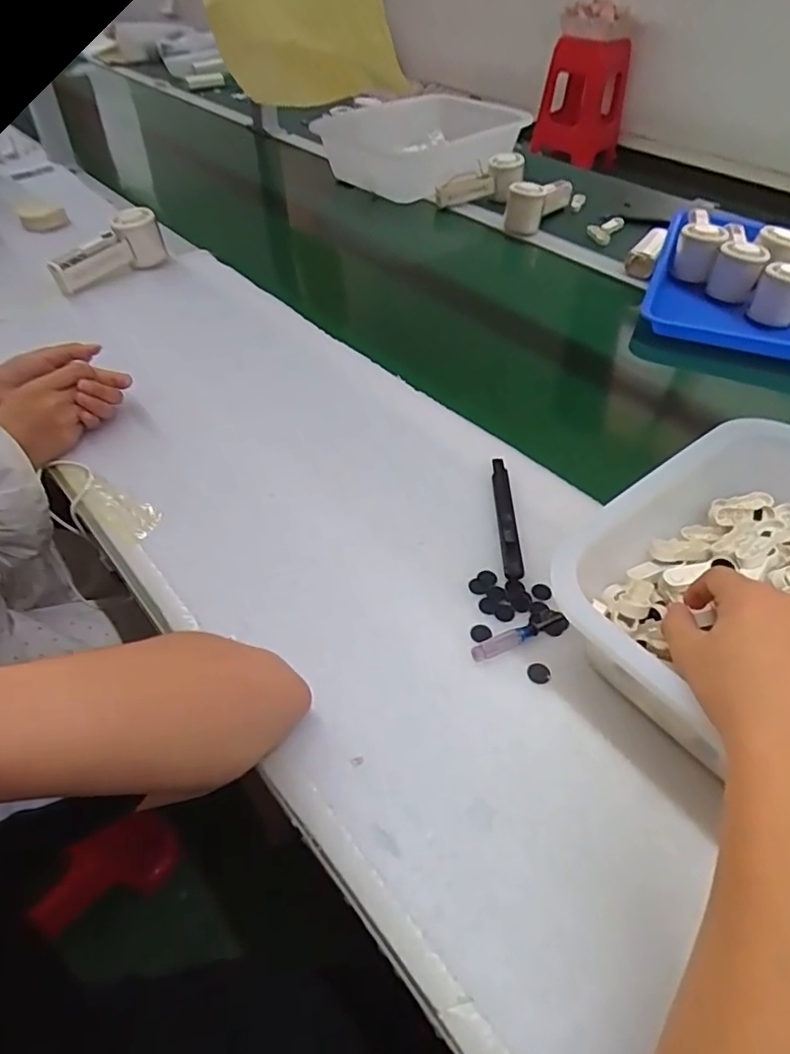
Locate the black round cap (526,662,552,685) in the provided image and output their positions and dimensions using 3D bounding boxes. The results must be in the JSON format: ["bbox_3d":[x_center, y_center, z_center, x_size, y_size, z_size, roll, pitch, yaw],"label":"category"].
[{"bbox_3d":[0.098,0.099,0.406,0.015,0.004,0.015,16,49,14],"label":"black round cap"}]

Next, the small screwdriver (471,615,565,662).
[{"bbox_3d":[0.088,0.077,0.420,0.074,0.008,0.013,-16,49,-15],"label":"small screwdriver"}]

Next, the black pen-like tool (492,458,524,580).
[{"bbox_3d":[0.092,-0.014,0.499,0.014,0.013,0.135,1,47,0],"label":"black pen-like tool"}]

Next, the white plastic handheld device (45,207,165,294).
[{"bbox_3d":[-0.374,-0.360,0.780,0.045,0.072,0.165,24,51,20],"label":"white plastic handheld device"}]

